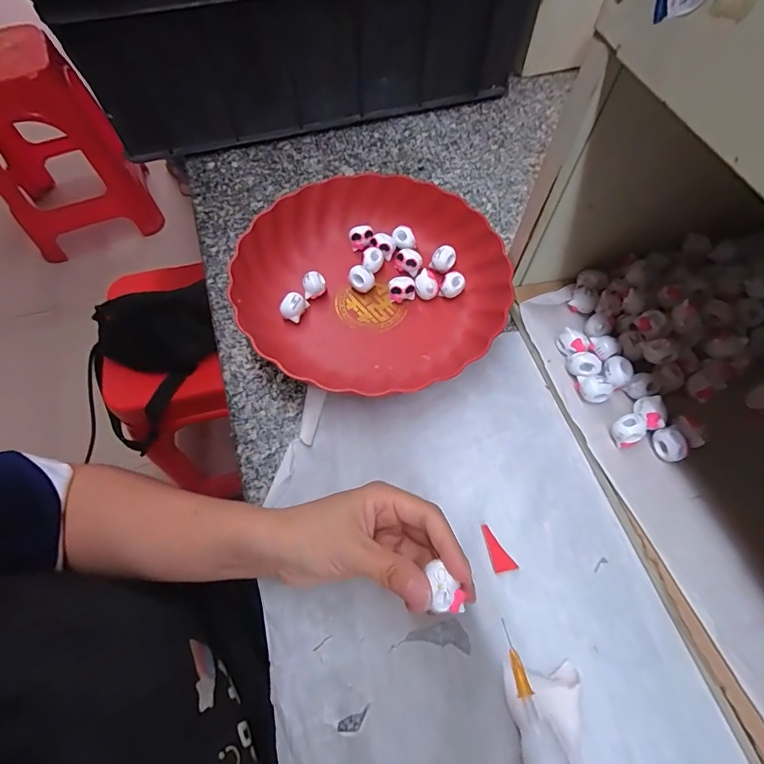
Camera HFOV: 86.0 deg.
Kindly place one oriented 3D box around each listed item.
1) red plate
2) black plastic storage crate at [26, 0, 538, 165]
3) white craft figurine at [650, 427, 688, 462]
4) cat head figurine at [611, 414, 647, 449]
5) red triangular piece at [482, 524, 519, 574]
[{"bbox_3d":[-0.011,-0.097,0.383,0.240,0.046,0.224,-2,63,-1],"label":"red plate"},{"bbox_3d":[-0.106,-0.520,0.525,0.542,0.179,0.389,-19,64,-10],"label":"black plastic storage crate"},{"bbox_3d":[0.217,0.049,0.312,0.016,0.020,0.024,-14,64,-8],"label":"white craft figurine"},{"bbox_3d":[0.189,0.037,0.313,0.024,0.019,0.021,-28,66,-14],"label":"cat head figurine"},{"bbox_3d":[0.085,0.120,0.297,0.016,0.005,0.033,-10,63,-6],"label":"red triangular piece"}]

